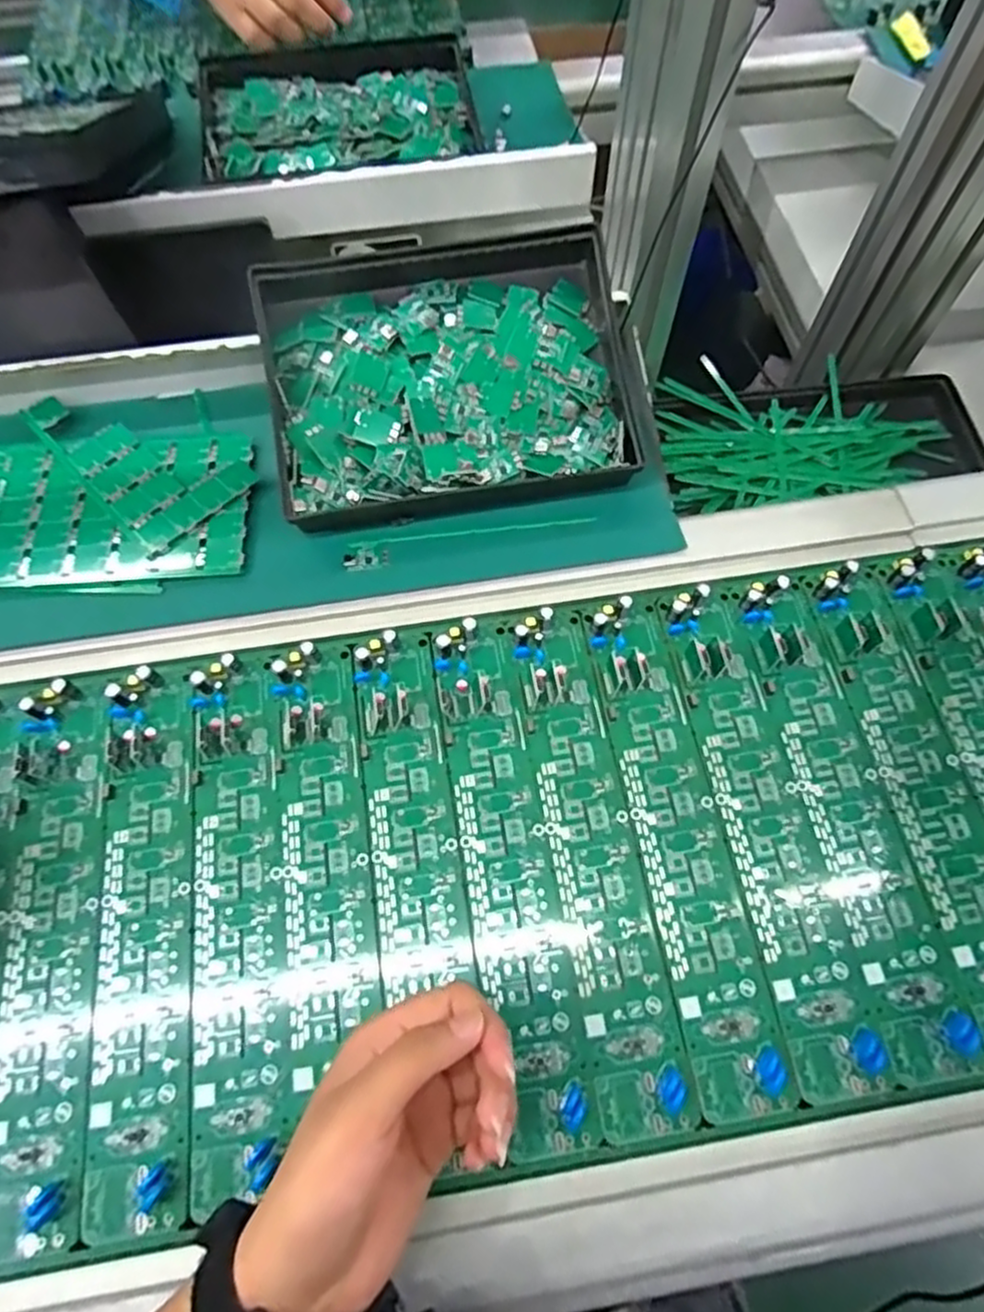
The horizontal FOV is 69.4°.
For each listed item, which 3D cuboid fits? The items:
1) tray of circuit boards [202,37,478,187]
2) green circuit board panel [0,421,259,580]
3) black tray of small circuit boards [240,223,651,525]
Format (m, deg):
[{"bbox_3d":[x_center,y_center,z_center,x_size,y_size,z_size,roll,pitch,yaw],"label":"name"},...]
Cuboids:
[{"bbox_3d":[-0.128,-0.456,0.606,0.227,0.038,0.199,-14,66,-6],"label":"tray of circuit boards"},{"bbox_3d":[-0.260,-0.095,0.458,0.205,0.016,0.103,-4,66,-1],"label":"green circuit board panel"},{"bbox_3d":[-0.025,-0.188,0.463,0.236,0.045,0.181,-10,79,-6],"label":"black tray of small circuit boards"}]

